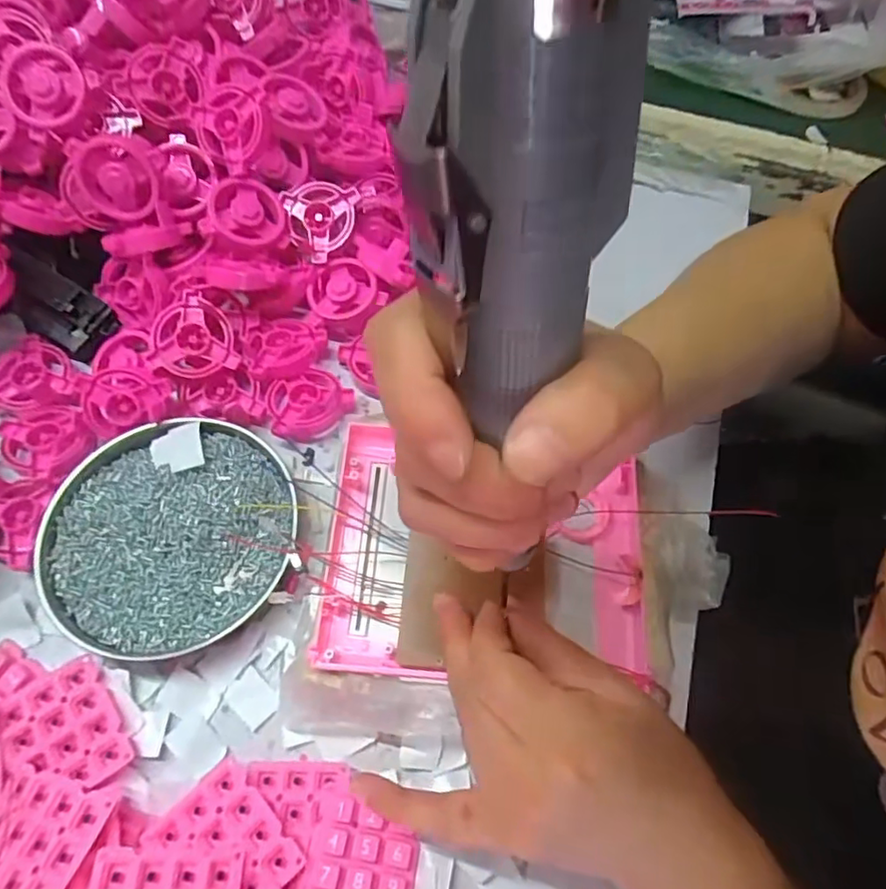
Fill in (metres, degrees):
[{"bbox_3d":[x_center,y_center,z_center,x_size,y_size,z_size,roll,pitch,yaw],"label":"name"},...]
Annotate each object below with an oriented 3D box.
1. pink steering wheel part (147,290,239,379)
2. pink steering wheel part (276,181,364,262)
[{"bbox_3d":[-0.159,-0.068,0.379,0.051,0.011,0.052,-17,88,-10],"label":"pink steering wheel part"},{"bbox_3d":[-0.085,-0.154,0.412,0.051,0.011,0.052,24,90,5],"label":"pink steering wheel part"}]

